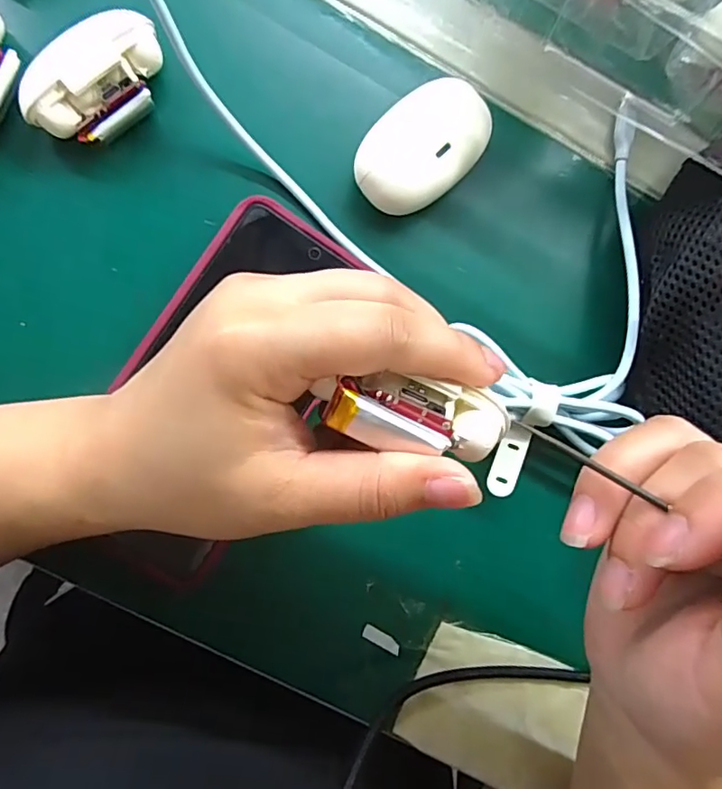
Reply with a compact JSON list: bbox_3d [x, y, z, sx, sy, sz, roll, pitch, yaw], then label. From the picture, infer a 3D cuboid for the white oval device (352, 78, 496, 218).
[{"bbox_3d":[0.028,-0.113,0.258,0.064,0.026,0.042,-43,94,-5],"label":"white oval device"}]

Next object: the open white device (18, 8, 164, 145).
[{"bbox_3d":[-0.113,-0.134,0.241,0.064,0.031,0.033,-40,93,-6],"label":"open white device"}]

